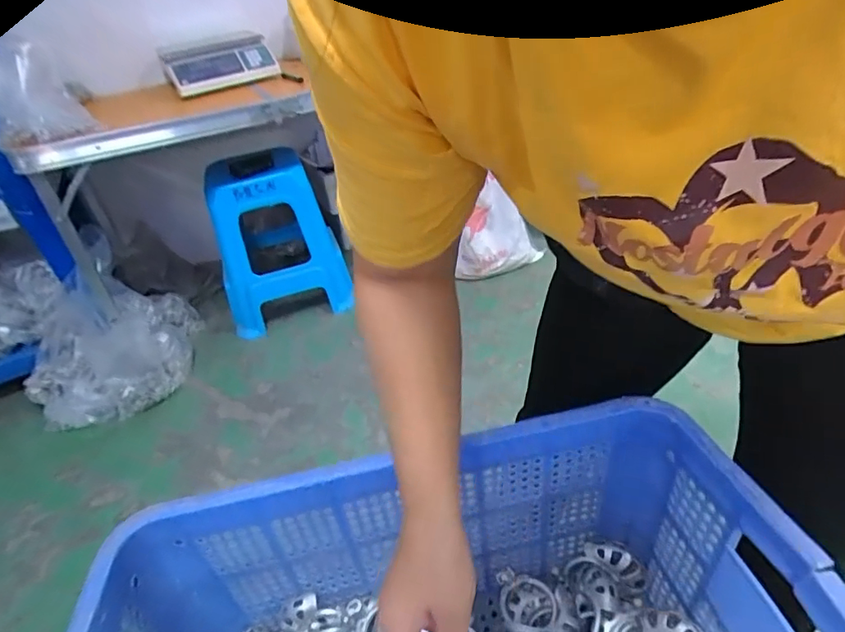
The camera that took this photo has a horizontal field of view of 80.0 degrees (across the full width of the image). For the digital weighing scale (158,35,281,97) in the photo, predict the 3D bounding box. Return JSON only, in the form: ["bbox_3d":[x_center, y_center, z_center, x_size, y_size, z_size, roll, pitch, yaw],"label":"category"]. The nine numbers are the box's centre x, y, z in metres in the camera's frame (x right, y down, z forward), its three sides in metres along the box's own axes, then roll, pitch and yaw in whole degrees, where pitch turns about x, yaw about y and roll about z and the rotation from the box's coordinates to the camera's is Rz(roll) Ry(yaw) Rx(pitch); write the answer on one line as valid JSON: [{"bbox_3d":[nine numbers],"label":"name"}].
[{"bbox_3d":[-0.495,-0.626,1.259,0.267,0.118,0.022,-29,2,-31],"label":"digital weighing scale"}]

